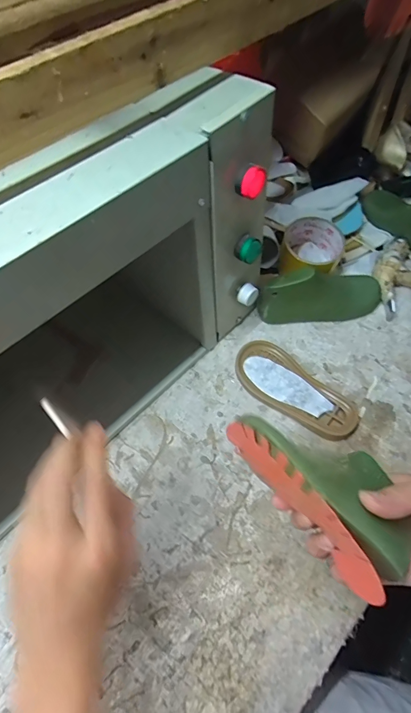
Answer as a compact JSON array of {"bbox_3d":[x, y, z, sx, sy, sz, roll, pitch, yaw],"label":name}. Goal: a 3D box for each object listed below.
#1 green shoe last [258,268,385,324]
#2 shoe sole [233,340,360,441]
[{"bbox_3d":[0.155,-0.085,0.512,0.164,0.066,0.049,-12,57,-5],"label":"green shoe last"},{"bbox_3d":[0.103,0.041,0.460,0.066,0.016,0.157,-40,63,-21],"label":"shoe sole"}]

